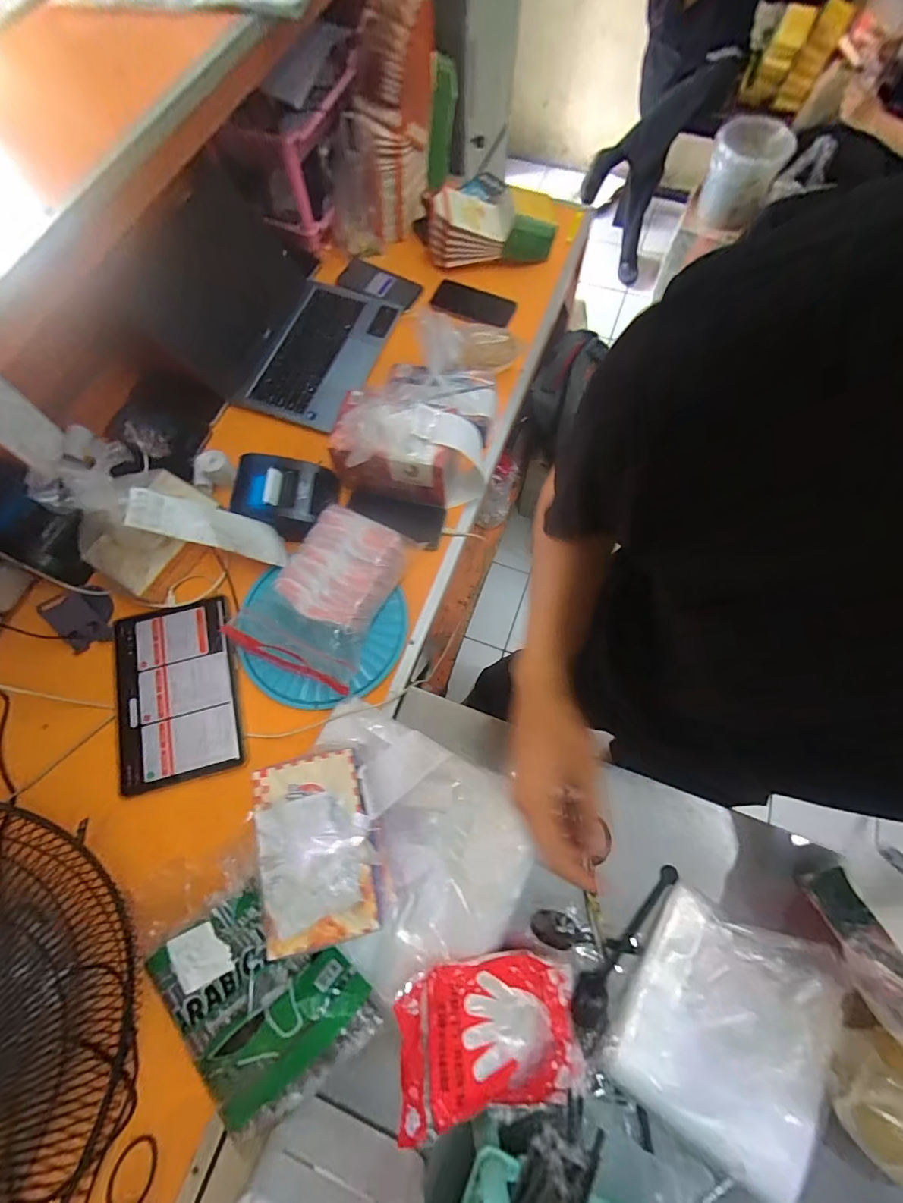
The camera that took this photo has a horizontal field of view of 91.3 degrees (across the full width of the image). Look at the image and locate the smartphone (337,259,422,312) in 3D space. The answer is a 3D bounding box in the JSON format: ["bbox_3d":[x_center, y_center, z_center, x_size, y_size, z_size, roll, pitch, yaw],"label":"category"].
[{"bbox_3d":[-0.148,-0.646,0.883,0.183,0.016,0.075,31,74,11],"label":"smartphone"}]

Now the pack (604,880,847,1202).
[{"bbox_3d":[0.310,0.464,0.483,0.211,0.037,0.228,31,72,14],"label":"pack"}]

